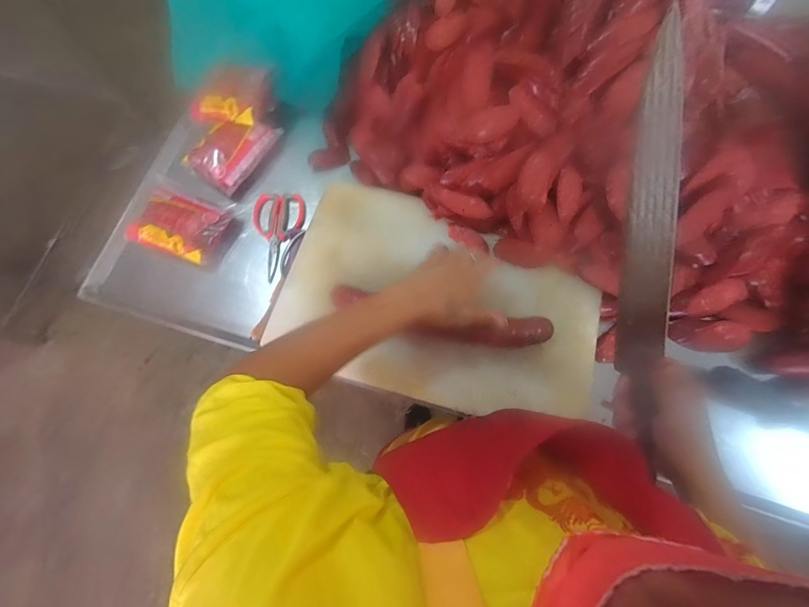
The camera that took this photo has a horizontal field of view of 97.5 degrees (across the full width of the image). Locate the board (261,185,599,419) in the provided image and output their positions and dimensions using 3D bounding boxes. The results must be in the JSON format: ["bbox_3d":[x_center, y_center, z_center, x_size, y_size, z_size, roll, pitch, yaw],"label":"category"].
[{"bbox_3d":[0.052,-0.005,0.500,0.442,0.034,0.275,20,72,6],"label":"board"}]

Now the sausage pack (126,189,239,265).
[{"bbox_3d":[-0.341,-0.122,0.544,0.137,0.041,0.101,20,76,7],"label":"sausage pack"}]

